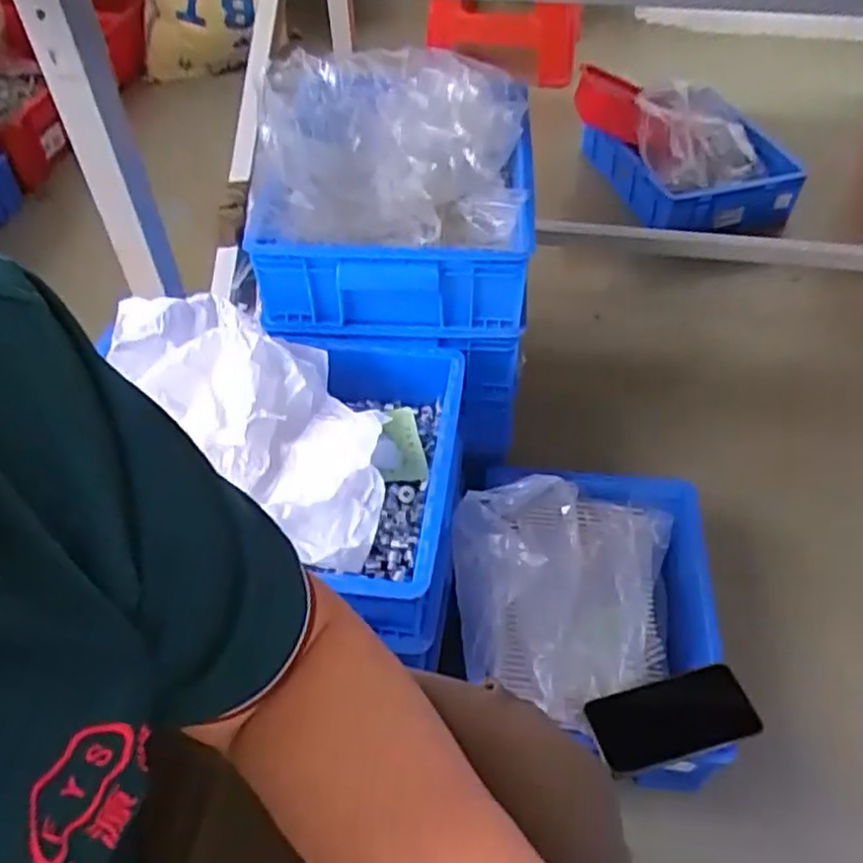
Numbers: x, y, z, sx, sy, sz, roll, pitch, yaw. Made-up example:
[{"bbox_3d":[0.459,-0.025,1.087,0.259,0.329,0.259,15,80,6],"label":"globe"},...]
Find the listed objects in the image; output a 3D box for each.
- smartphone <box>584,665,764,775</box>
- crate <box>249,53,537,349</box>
[{"bbox_3d":[0.239,0.284,0.724,0.156,0.010,0.073,-16,59,-3],"label":"smartphone"},{"bbox_3d":[-0.038,-0.290,0.868,0.301,0.172,0.345,-1,50,0],"label":"crate"}]

